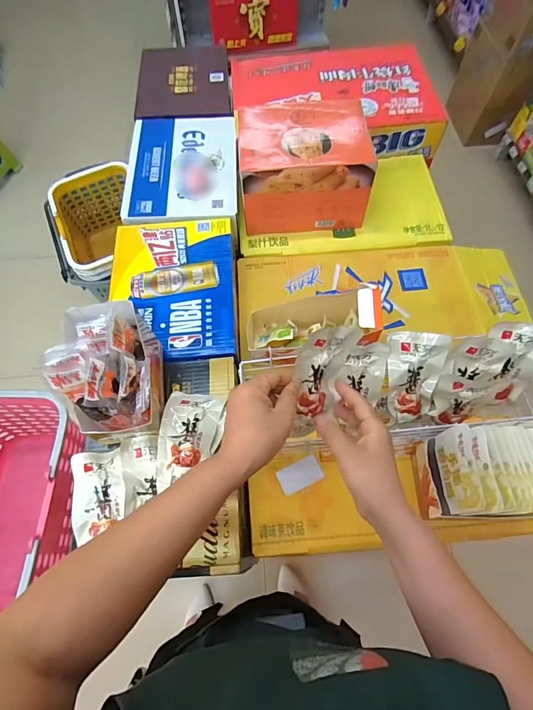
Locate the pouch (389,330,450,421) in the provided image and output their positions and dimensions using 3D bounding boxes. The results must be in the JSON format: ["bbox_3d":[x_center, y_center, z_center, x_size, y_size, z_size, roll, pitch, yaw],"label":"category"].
[{"bbox_3d":[0.193,0.031,0.503,0.070,0.121,0.013,-2,21,4],"label":"pouch"}]

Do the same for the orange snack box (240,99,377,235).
[{"bbox_3d":[0.062,-0.341,0.703,0.216,0.133,0.181,-4,64,-1],"label":"orange snack box"}]

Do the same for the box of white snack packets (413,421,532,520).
[{"bbox_3d":[0.257,0.142,0.455,0.131,0.130,0.091,-1,64,0],"label":"box of white snack packets"}]

